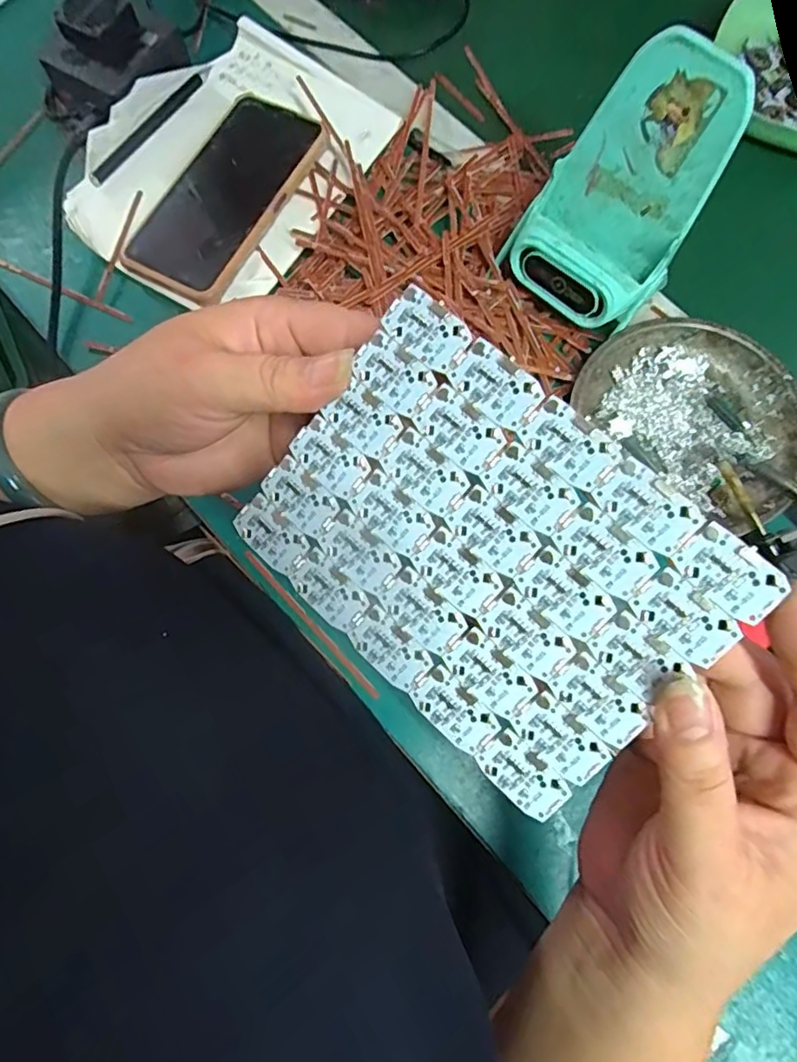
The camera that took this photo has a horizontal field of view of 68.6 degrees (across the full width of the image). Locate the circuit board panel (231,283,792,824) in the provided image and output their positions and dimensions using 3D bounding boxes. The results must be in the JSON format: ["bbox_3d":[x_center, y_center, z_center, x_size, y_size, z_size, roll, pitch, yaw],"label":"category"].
[{"bbox_3d":[0.025,0.007,0.191,0.143,0.004,0.104,42,105,11],"label":"circuit board panel"}]

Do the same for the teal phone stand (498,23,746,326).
[{"bbox_3d":[0.125,-0.191,0.338,0.094,0.114,0.085,39,78,9],"label":"teal phone stand"}]

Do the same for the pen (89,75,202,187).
[{"bbox_3d":[-0.181,-0.291,0.421,0.010,0.008,0.116,35,77,8],"label":"pen"}]

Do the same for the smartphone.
[{"bbox_3d":[-0.118,-0.230,0.399,0.075,0.014,0.157,28,76,7],"label":"smartphone"}]

